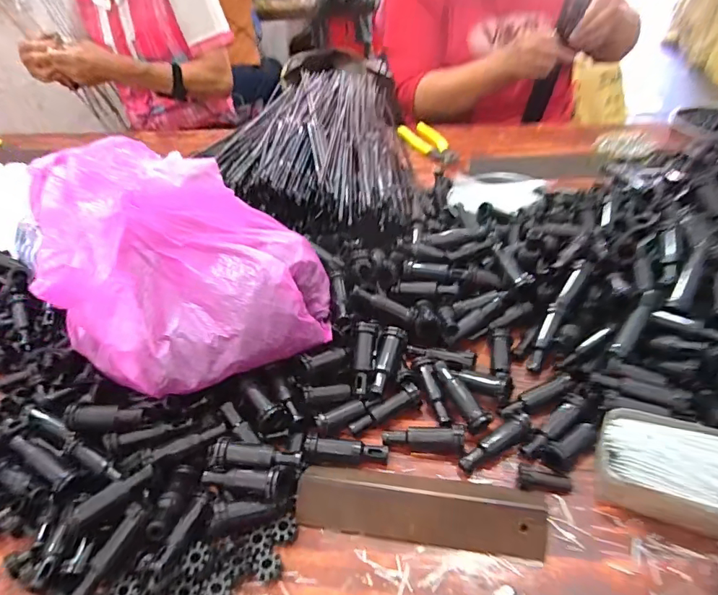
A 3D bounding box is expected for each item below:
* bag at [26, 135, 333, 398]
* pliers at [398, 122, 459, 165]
[{"bbox_3d":[-0.157,-0.036,0.419,0.228,0.141,0.177,-21,39,-13],"label":"bag"},{"bbox_3d":[0.122,-0.259,0.813,0.047,0.016,0.156,-23,39,-14],"label":"pliers"}]

